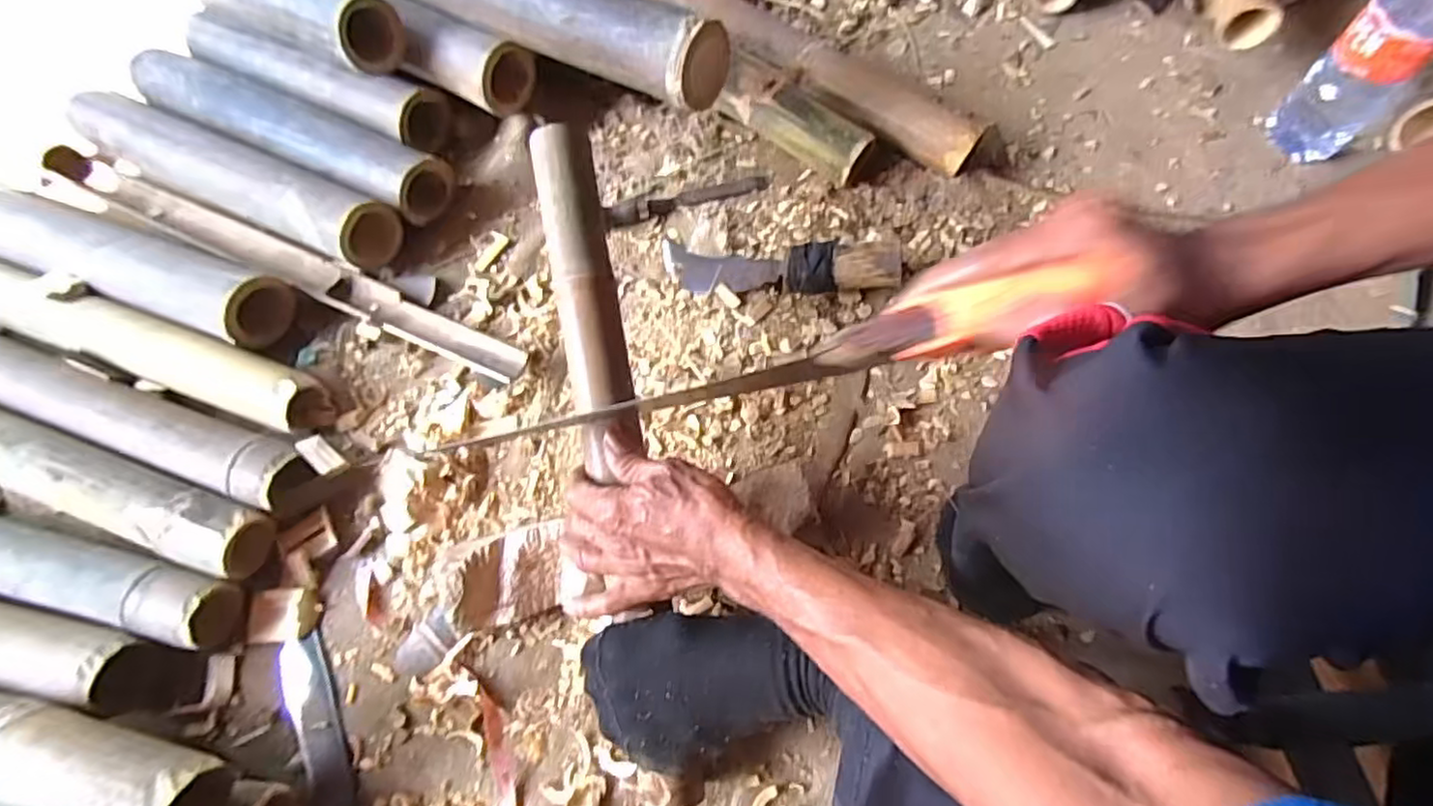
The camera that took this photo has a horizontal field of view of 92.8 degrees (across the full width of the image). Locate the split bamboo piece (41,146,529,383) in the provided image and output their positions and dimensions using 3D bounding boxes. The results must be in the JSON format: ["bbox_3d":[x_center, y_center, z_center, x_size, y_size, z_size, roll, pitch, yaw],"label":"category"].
[{"bbox_3d":[-0.473,-0.156,0.716,0.639,0.028,0.043,24,71,12],"label":"split bamboo piece"}]

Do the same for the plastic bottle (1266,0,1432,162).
[{"bbox_3d":[0.583,-0.311,0.588,0.061,0.239,0.072,-39,71,-12],"label":"plastic bottle"}]

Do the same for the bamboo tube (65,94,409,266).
[{"bbox_3d":[-0.523,-0.243,0.732,0.413,0.062,0.073,24,71,12],"label":"bamboo tube"}]

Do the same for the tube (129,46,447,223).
[{"bbox_3d":[-0.483,-0.306,0.768,0.410,0.059,0.077,25,71,12],"label":"tube"}]

